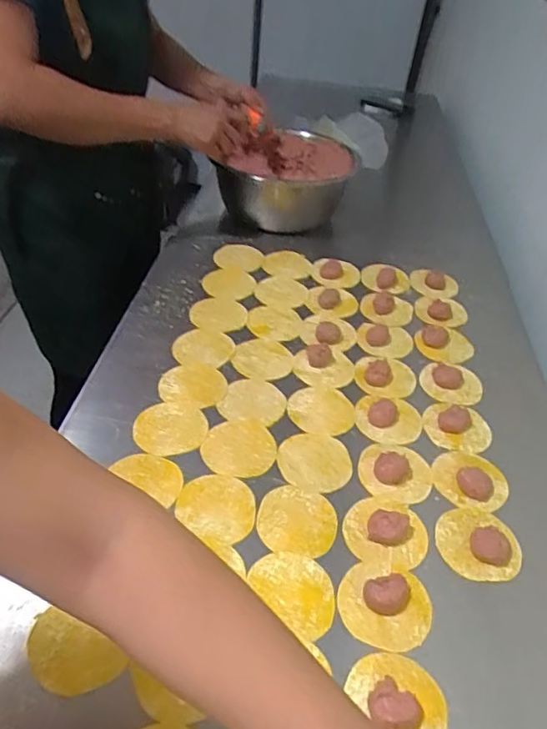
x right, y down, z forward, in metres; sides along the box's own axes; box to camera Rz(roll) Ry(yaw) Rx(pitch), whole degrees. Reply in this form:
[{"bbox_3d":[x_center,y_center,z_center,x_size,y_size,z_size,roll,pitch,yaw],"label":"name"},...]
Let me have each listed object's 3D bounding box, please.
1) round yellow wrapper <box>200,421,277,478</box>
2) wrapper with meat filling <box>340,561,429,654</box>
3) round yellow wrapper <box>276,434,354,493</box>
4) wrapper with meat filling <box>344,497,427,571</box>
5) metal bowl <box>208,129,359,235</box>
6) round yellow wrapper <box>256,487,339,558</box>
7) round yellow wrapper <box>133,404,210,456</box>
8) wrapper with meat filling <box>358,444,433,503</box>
[{"bbox_3d":[-0.040,0.095,0.620,0.083,0.004,0.079,4,41,-3],"label":"round yellow wrapper"},{"bbox_3d":[0.102,0.214,0.487,0.082,0.030,0.070,13,41,7],"label":"wrapper with meat filling"},{"bbox_3d":[0.047,0.109,0.613,0.083,0.004,0.082,4,41,-3],"label":"round yellow wrapper"},{"bbox_3d":[0.114,0.165,0.544,0.082,0.032,0.076,20,43,16],"label":"wrapper with meat filling"},{"bbox_3d":[0.026,-0.382,1.100,0.238,0.150,0.295,13,42,8],"label":"metal bowl"},{"bbox_3d":[0.024,0.161,0.553,0.078,0.007,0.076,14,42,9],"label":"round yellow wrapper"},{"bbox_3d":[-0.122,0.077,0.633,0.082,0.006,0.076,5,44,-4],"label":"round yellow wrapper"},{"bbox_3d":[0.138,0.116,0.605,0.080,0.031,0.078,4,41,-3],"label":"wrapper with meat filling"}]

